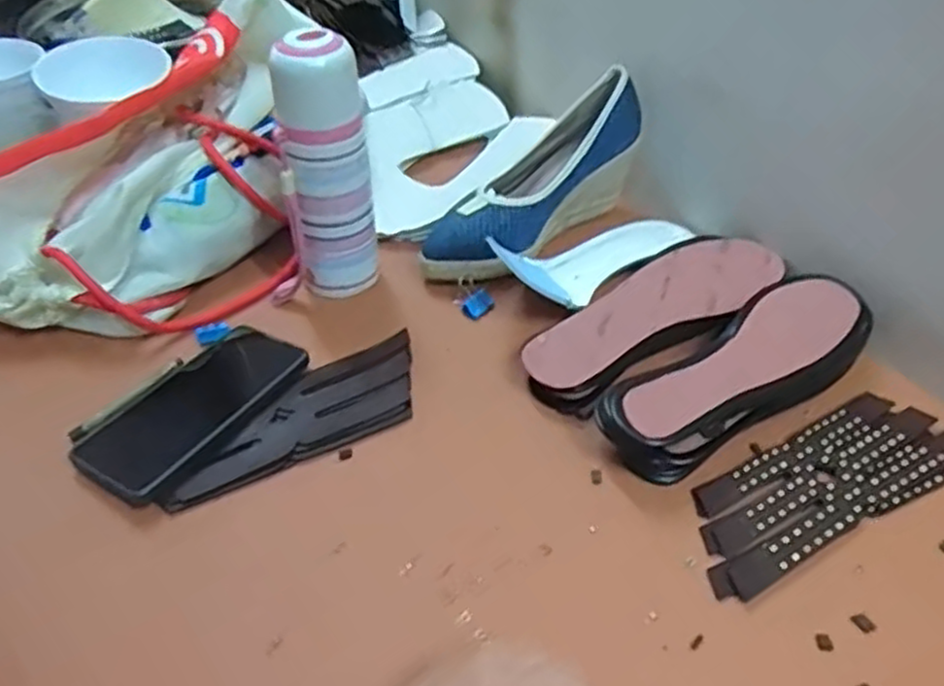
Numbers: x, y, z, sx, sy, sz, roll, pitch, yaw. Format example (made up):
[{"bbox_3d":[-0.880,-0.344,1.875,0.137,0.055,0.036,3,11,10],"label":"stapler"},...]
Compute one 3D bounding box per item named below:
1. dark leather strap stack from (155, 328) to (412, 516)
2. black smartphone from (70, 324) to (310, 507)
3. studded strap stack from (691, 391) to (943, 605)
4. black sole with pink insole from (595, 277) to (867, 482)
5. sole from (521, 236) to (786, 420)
[{"bbox_3d":[-0.125,0.052,0.532,0.194,0.012,0.076,-22,49,-20],"label":"dark leather strap stack"},{"bbox_3d":[-0.197,0.045,0.533,0.084,0.017,0.160,25,50,24],"label":"black smartphone"},{"bbox_3d":[0.233,0.090,0.488,0.217,0.009,0.075,-21,48,-18],"label":"studded strap stack"},{"bbox_3d":[0.190,0.026,0.523,0.221,0.048,0.069,-28,51,-25],"label":"black sole with pink insole"},{"bbox_3d":[0.145,-0.023,0.590,0.240,0.029,0.089,-32,52,-27],"label":"sole"}]

